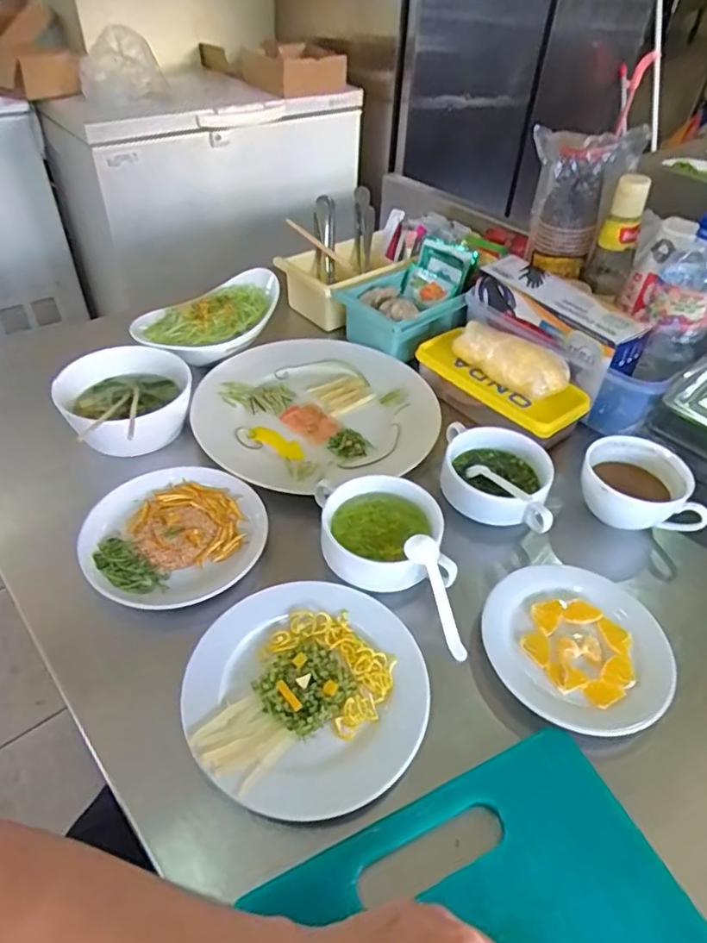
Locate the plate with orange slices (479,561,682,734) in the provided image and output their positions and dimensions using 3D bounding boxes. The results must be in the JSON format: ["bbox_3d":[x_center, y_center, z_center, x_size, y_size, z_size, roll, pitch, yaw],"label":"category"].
[{"bbox_3d":[0.175,0.134,0.463,0.131,0.022,0.141,2,44,-2],"label":"plate with orange slices"}]

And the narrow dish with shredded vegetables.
[{"bbox_3d":[-0.178,-0.193,0.726,0.184,0.055,0.101,-28,52,-28],"label":"narrow dish with shredded vegetables"}]

